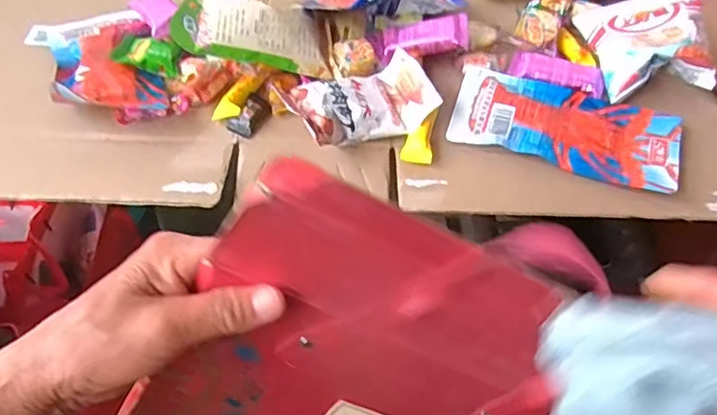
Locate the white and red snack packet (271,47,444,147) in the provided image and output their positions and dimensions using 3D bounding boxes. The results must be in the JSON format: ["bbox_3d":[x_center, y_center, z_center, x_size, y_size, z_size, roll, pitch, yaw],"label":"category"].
[{"bbox_3d":[0.003,-0.095,0.529,0.124,0.028,0.078,-20,55,-17],"label":"white and red snack packet"}]

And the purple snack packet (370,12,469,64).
[{"bbox_3d":[0.061,-0.168,0.574,0.093,0.017,0.041,-8,51,8],"label":"purple snack packet"}]

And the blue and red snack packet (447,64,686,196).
[{"bbox_3d":[0.189,-0.074,0.536,0.199,0.014,0.099,16,53,10],"label":"blue and red snack packet"}]

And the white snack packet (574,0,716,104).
[{"bbox_3d":[0.281,-0.163,0.570,0.104,0.054,0.109,3,52,0],"label":"white snack packet"}]

